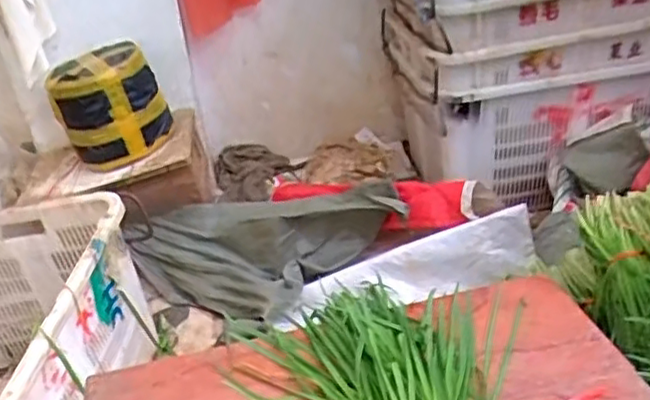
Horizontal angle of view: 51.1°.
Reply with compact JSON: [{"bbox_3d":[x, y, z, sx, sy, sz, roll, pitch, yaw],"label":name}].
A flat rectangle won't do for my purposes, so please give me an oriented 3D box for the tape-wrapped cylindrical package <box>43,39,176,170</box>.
[{"bbox_3d":[-0.510,-0.220,1.624,0.254,0.231,0.209,-16,31,-16],"label":"tape-wrapped cylindrical package"}]

